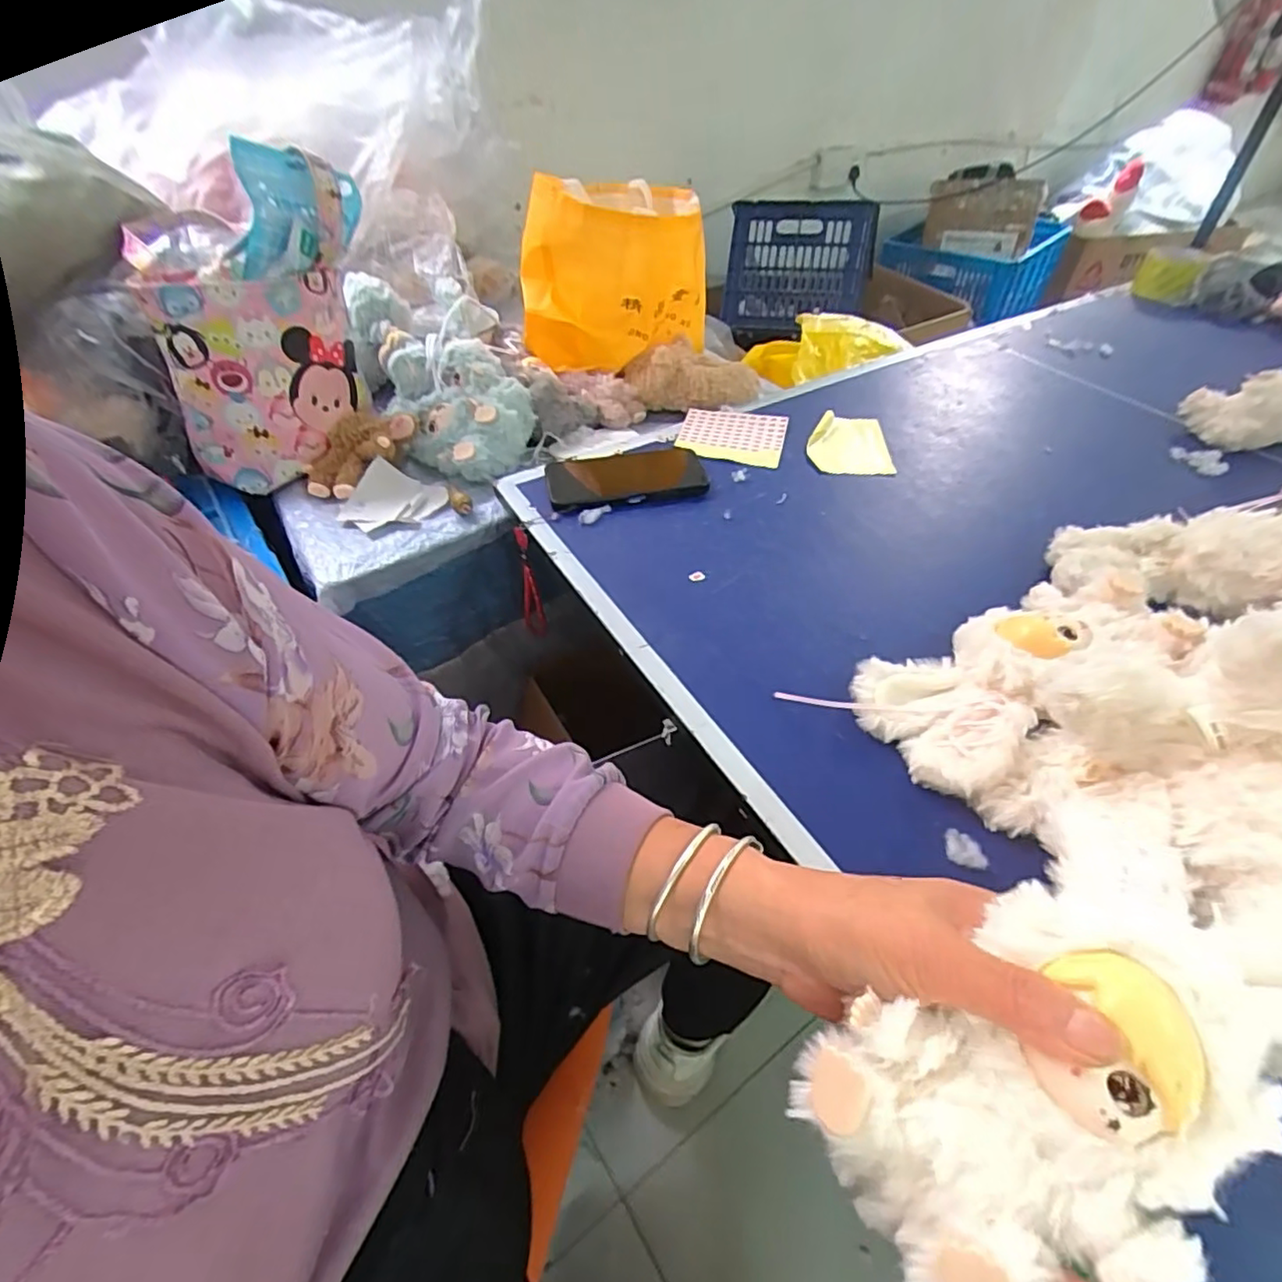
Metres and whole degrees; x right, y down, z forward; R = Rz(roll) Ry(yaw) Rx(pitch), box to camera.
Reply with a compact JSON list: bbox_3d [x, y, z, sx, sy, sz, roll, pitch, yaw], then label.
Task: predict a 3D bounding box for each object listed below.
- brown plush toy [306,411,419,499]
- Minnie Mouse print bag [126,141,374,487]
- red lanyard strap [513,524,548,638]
[{"bbox_3d":[-0.316,-0.213,0.694,0.076,0.047,0.130,30,54,26],"label":"brown plush toy"},{"bbox_3d":[-0.388,-0.328,0.640,0.104,0.266,0.240,21,51,19],"label":"Minnie Mouse print bag"},{"bbox_3d":[-0.123,-0.060,0.684,0.022,0.169,0.023,-13,52,-11],"label":"red lanyard strap"}]

